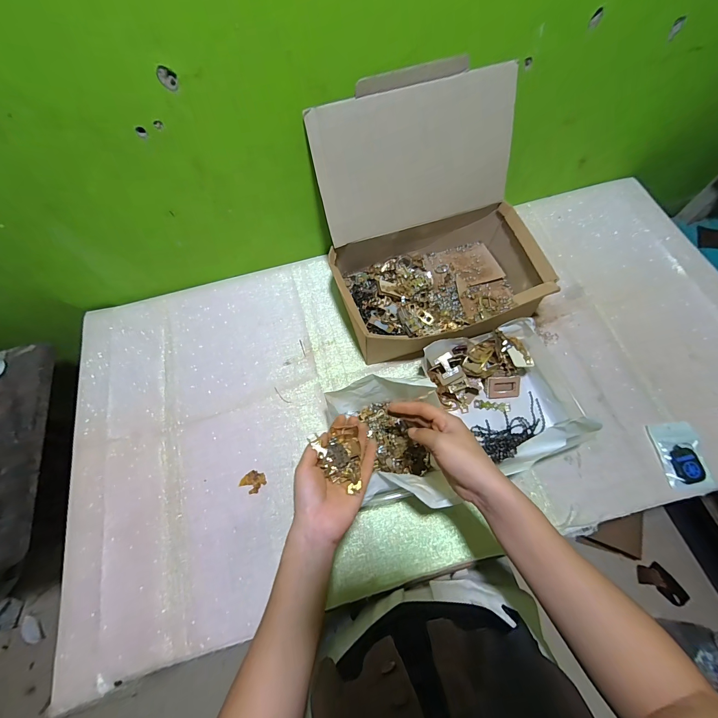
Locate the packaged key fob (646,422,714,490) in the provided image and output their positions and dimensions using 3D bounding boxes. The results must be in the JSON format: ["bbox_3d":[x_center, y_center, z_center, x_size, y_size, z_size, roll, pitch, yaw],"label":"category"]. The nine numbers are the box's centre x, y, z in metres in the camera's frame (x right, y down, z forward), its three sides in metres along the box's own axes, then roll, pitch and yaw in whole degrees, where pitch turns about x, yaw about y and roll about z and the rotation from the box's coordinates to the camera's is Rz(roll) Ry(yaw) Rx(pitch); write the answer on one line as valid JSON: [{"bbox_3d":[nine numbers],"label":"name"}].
[{"bbox_3d":[0.494,0.147,0.499,0.064,0.018,0.097,-2,69,2],"label":"packaged key fob"}]

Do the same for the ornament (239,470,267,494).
[{"bbox_3d":[-0.168,0.195,0.517,0.033,0.004,0.034,38,75,16],"label":"ornament"}]

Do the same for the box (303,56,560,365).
[{"bbox_3d":[0.128,-0.196,0.515,0.327,0.277,0.301,-15,69,-3],"label":"box"}]

